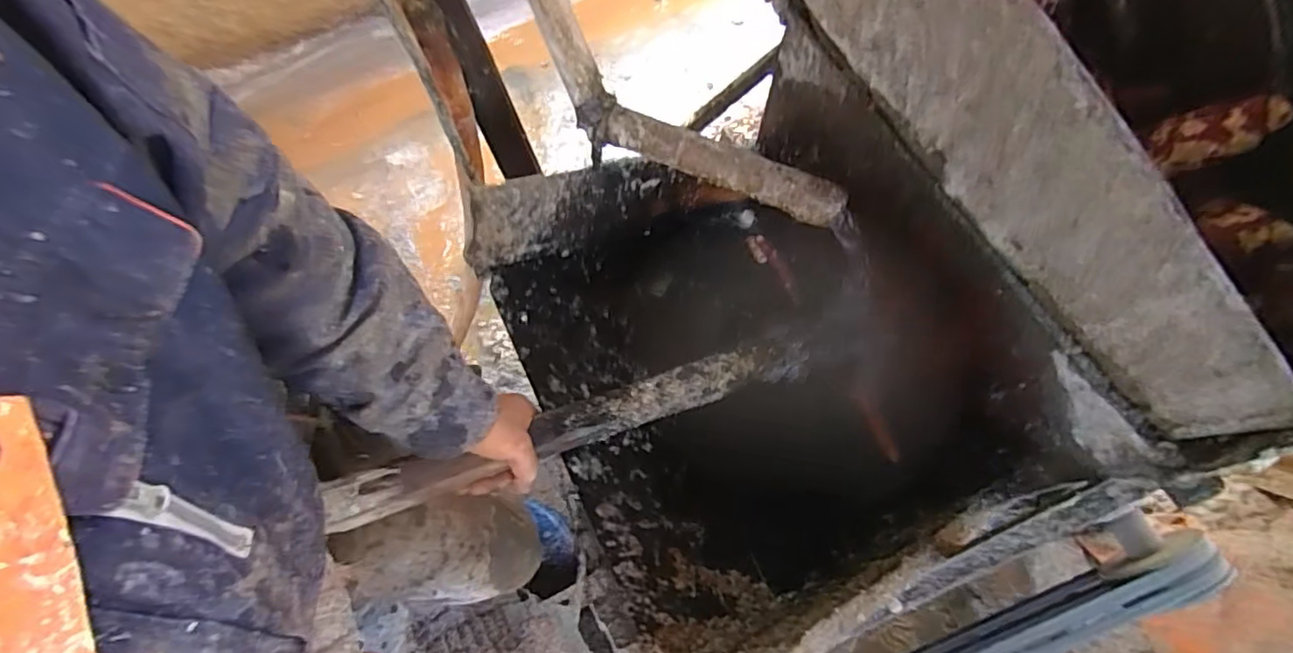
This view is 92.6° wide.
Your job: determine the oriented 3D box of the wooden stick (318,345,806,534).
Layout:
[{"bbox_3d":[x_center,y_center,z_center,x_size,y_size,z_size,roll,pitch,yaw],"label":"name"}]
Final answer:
[{"bbox_3d":[-0.045,0.089,0.600,0.482,0.034,0.049,-16,67,-27],"label":"wooden stick"}]

